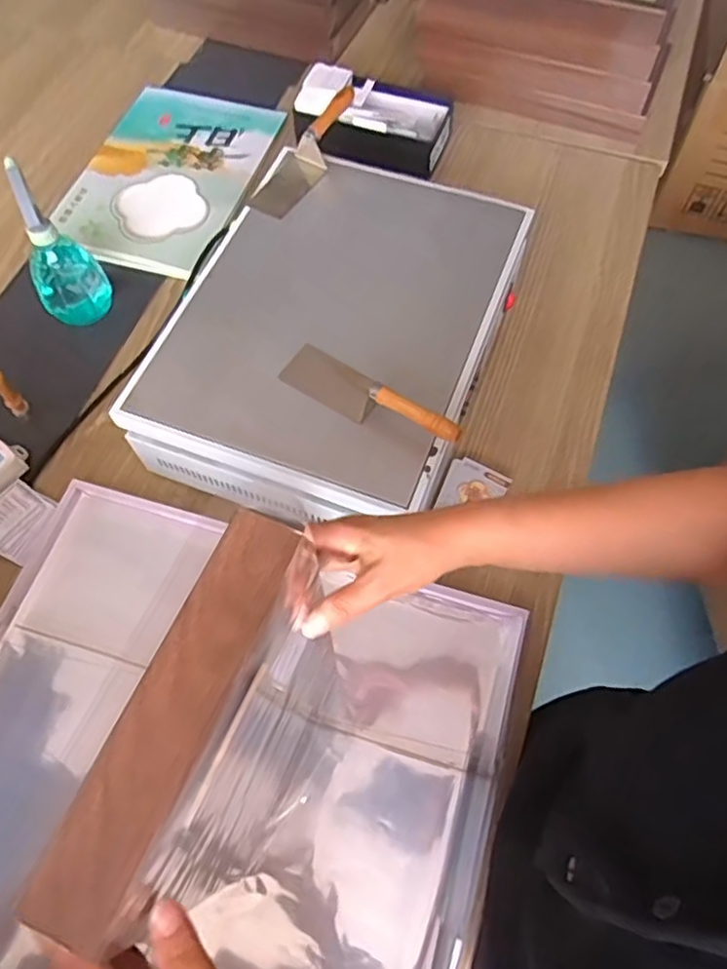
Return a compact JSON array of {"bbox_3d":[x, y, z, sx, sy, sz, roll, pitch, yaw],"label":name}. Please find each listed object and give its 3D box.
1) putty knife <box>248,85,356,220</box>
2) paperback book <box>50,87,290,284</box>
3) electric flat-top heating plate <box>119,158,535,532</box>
[{"bbox_3d":[-0.071,-0.401,0.800,0.061,0.037,0.190,32,86,16],"label":"putty knife"},{"bbox_3d":[-0.290,-0.460,0.975,0.241,0.017,0.345,19,68,8],"label":"paperback book"},{"bbox_3d":[-0.025,-0.169,0.741,0.315,0.113,0.410,18,65,10],"label":"electric flat-top heating plate"}]

